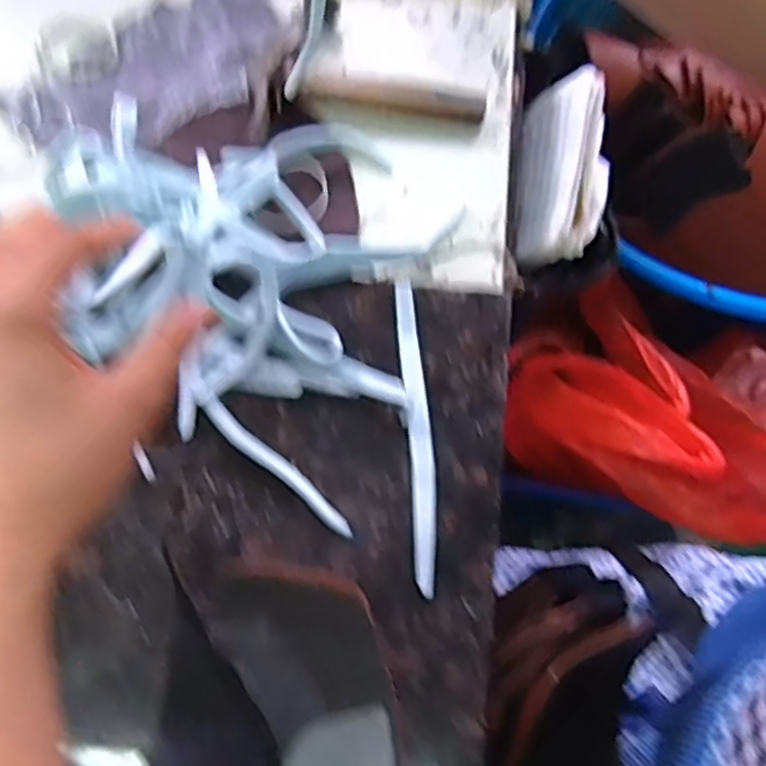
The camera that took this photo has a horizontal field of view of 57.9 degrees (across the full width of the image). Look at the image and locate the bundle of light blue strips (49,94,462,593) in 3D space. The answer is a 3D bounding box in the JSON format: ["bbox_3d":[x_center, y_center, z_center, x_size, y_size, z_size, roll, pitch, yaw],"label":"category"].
[{"bbox_3d":[-0.080,-0.050,0.394,0.235,0.066,0.276,5,69,5],"label":"bundle of light blue strips"}]

